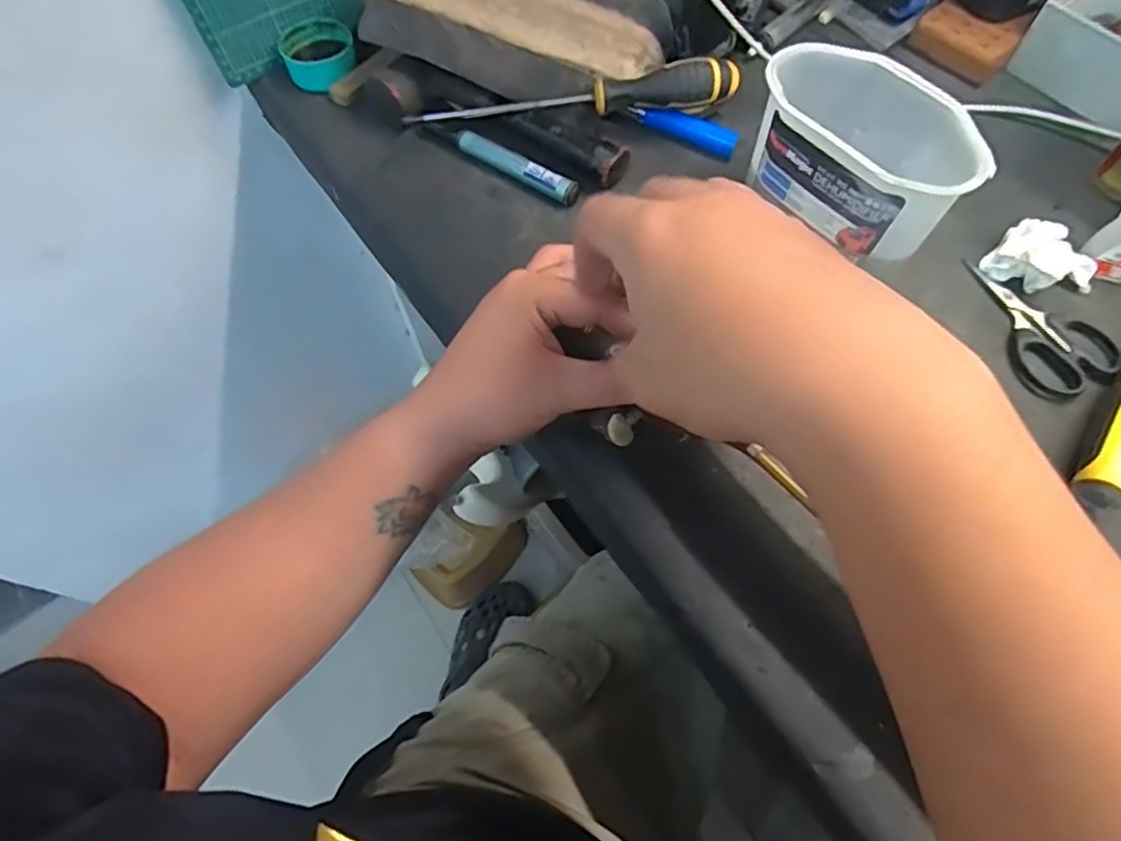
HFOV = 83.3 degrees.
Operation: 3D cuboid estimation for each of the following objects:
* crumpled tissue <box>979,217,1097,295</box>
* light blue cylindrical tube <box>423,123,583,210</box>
[{"bbox_3d":[0.327,-0.109,0.423,0.040,0.027,0.060,-37,68,-15],"label":"crumpled tissue"},{"bbox_3d":[-0.044,-0.200,0.483,0.136,0.014,0.019,30,68,16],"label":"light blue cylindrical tube"}]

